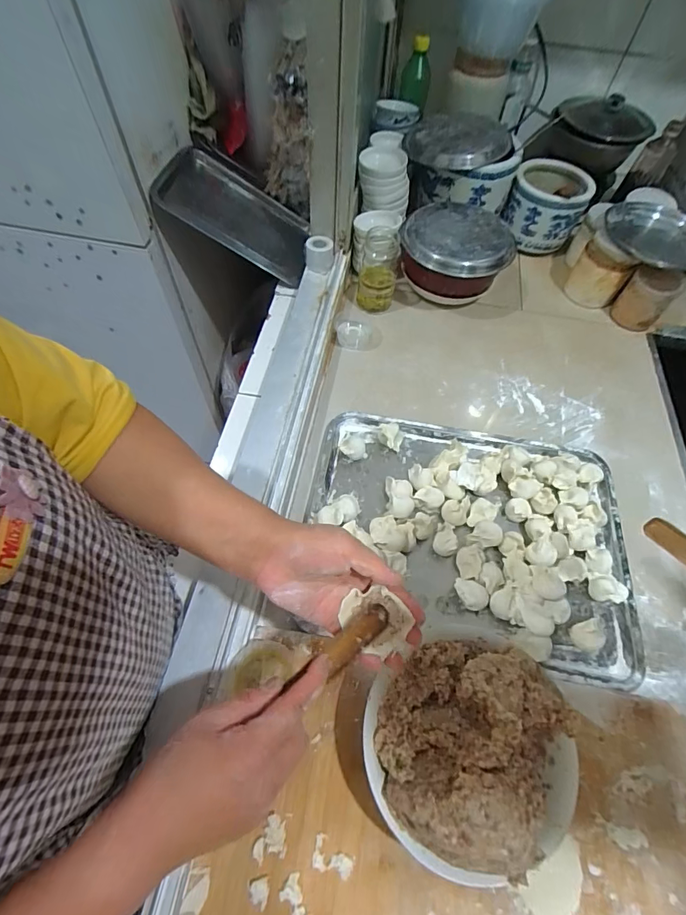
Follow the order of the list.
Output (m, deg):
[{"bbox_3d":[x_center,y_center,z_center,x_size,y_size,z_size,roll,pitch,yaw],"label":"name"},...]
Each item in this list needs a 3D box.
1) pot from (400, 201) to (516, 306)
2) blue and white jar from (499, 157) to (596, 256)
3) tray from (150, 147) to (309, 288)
[{"bbox_3d":[0.206,-0.361,0.784,0.182,0.135,0.168,1,58,-2],"label":"pot"},{"bbox_3d":[0.429,-0.529,0.887,0.151,0.131,0.142,1,58,-2],"label":"blue and white jar"},{"bbox_3d":[-0.198,-0.473,0.814,0.325,0.050,0.220,22,55,-23],"label":"tray"}]

